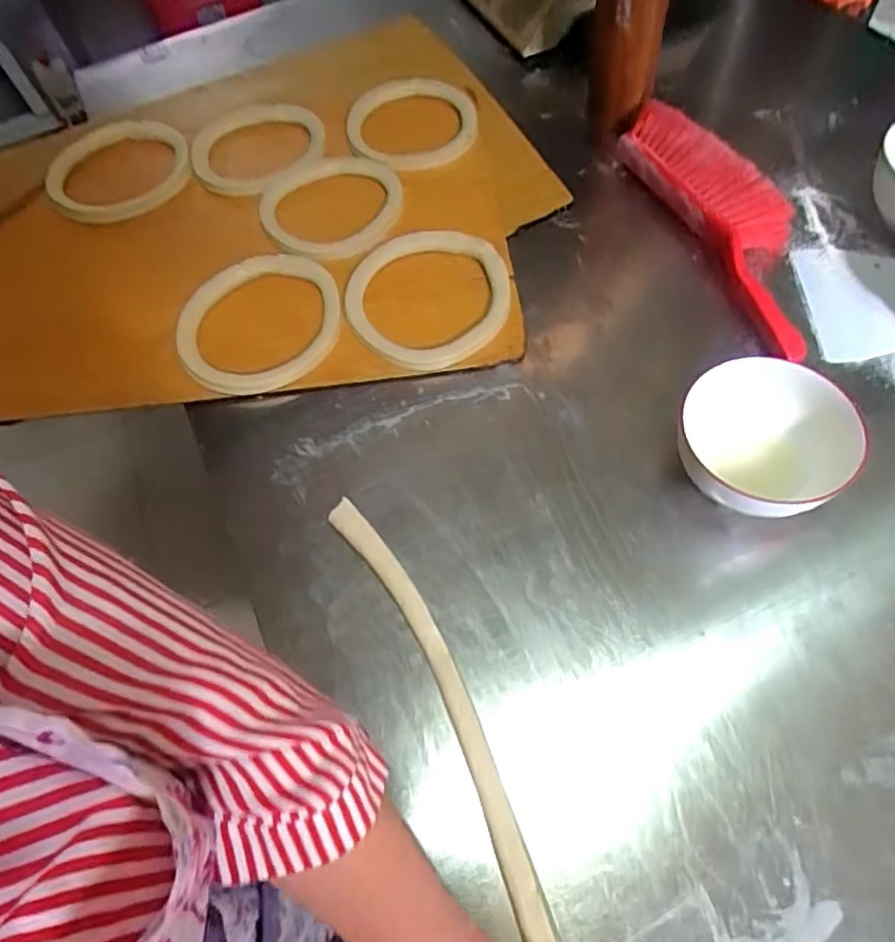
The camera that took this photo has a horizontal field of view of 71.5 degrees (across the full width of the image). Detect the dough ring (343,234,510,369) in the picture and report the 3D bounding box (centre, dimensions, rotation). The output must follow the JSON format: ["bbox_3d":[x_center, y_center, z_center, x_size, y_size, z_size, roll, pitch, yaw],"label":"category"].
[{"bbox_3d":[-0.026,-0.189,0.672,0.179,0.023,0.176,-2,60,3],"label":"dough ring"}]

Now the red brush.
[{"bbox_3d":[0.318,-0.287,0.712,0.103,0.063,0.406,-16,60,-5],"label":"red brush"}]

